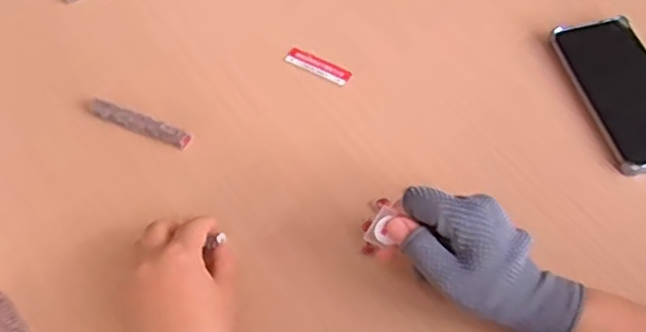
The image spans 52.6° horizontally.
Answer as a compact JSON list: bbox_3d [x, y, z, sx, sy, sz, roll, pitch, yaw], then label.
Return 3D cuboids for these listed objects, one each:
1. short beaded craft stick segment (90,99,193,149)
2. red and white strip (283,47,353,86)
[{"bbox_3d":[-0.173,-0.040,0.607,0.110,0.011,0.019,19,59,16],"label":"short beaded craft stick segment"},{"bbox_3d":[-0.005,-0.100,0.644,0.070,0.004,0.022,28,62,21],"label":"red and white strip"}]

